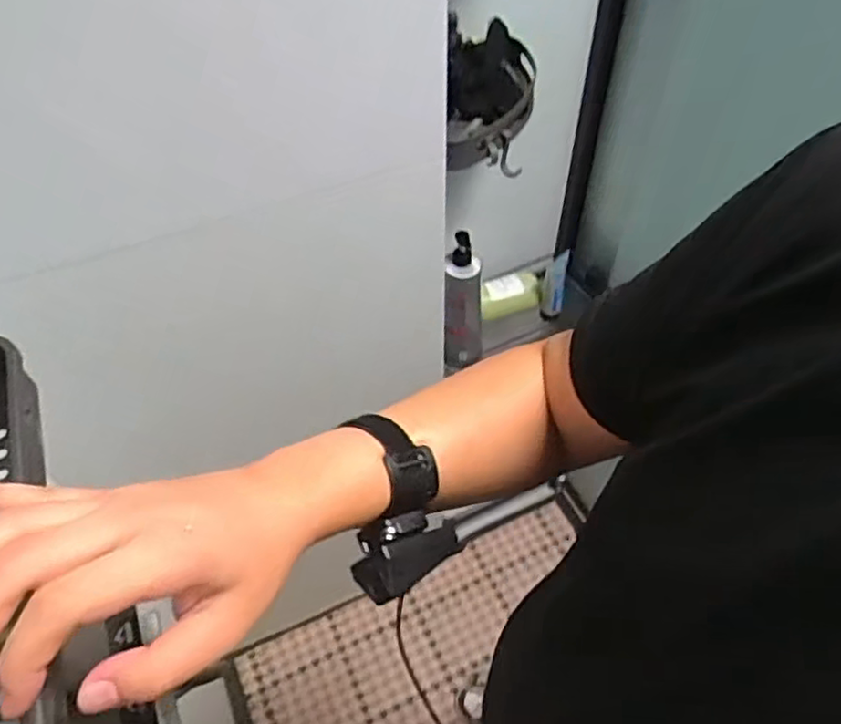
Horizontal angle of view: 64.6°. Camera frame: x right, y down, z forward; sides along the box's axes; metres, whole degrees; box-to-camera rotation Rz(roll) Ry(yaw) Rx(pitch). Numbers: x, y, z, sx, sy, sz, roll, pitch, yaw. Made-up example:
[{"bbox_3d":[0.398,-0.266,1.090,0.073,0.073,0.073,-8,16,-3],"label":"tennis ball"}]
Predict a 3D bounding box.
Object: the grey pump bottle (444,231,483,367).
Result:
[{"bbox_3d":[0.074,-0.098,1.116,0.065,0.247,0.049,3,50,4],"label":"grey pump bottle"}]

